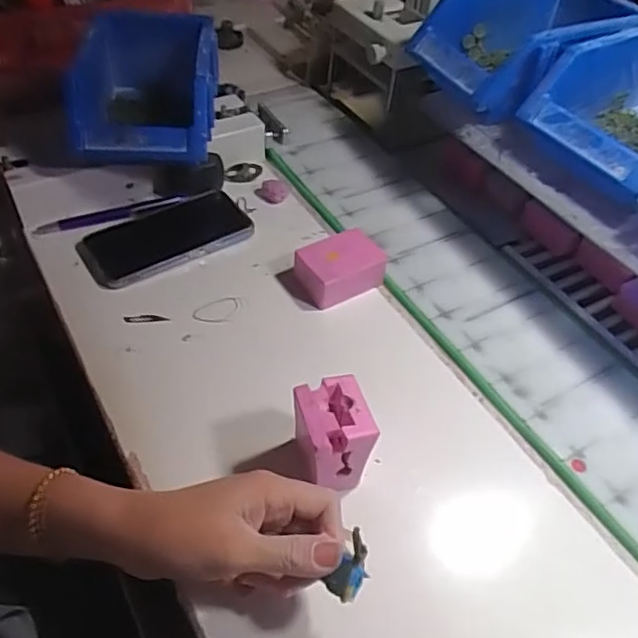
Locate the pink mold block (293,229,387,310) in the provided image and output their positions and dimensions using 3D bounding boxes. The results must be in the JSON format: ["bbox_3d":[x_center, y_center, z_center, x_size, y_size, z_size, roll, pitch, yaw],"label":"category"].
[{"bbox_3d":[0.020,-0.048,0.545,0.068,0.033,0.054,-26,55,-26],"label":"pink mold block"}]

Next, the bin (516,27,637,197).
[{"bbox_3d":[0.276,-0.172,0.495,0.193,0.075,0.124,-24,55,-25],"label":"bin"}]

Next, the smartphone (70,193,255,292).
[{"bbox_3d":[-0.144,-0.078,0.577,0.152,0.013,0.081,-27,56,-26],"label":"smartphone"}]

